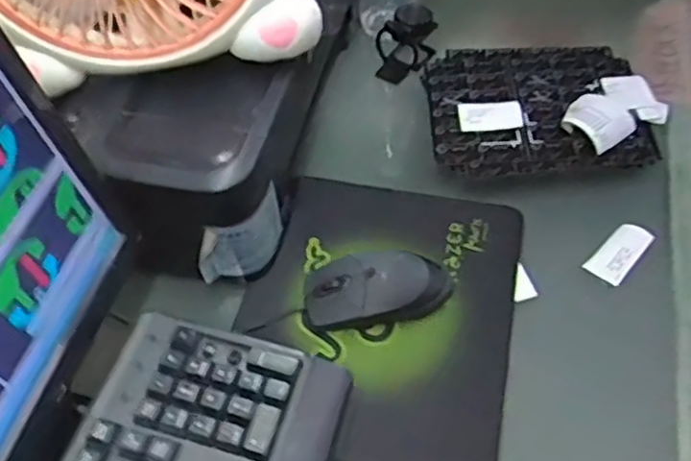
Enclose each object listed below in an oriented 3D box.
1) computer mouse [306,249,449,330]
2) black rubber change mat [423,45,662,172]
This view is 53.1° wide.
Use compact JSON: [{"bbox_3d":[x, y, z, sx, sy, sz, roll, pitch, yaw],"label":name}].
[{"bbox_3d":[0.025,0.043,0.533,0.114,0.034,0.057,-6,51,-1],"label":"computer mouse"},{"bbox_3d":[0.186,-0.126,0.682,0.201,0.016,0.185,-2,51,2],"label":"black rubber change mat"}]

